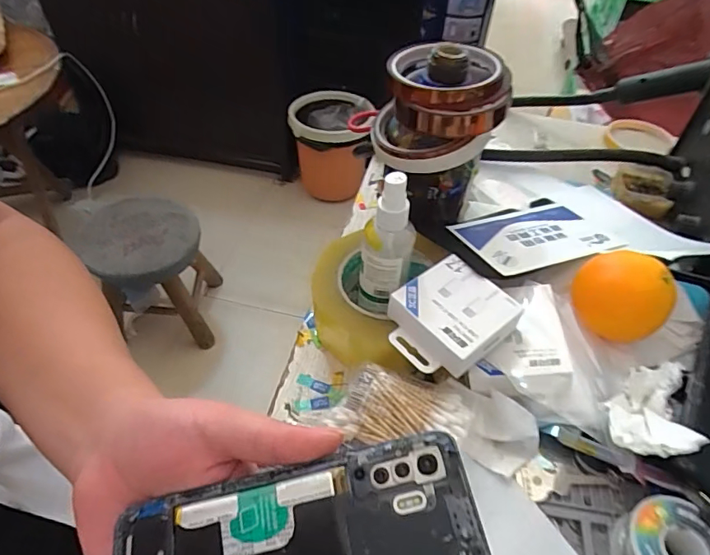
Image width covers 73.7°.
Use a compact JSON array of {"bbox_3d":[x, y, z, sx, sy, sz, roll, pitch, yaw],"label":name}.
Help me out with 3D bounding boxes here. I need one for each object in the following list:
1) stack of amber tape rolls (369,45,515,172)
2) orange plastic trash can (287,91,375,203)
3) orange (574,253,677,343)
[{"bbox_3d":[0.067,-0.139,0.370,0.102,0.064,0.095,7,53,9],"label":"stack of amber tape rolls"},{"bbox_3d":[-0.078,-0.392,1.532,0.242,0.321,0.235,-4,47,4],"label":"orange plastic trash can"},{"bbox_3d":[0.203,0.015,0.359,0.068,0.056,0.056,30,54,23],"label":"orange"}]

